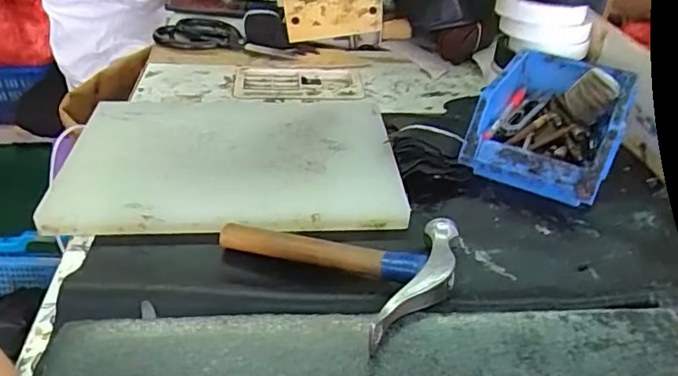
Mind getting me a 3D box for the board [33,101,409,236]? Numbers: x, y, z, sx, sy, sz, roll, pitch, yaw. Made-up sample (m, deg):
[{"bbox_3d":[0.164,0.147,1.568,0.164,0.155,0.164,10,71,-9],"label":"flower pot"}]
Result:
[{"bbox_3d":[-0.098,-0.033,0.527,0.299,0.017,0.210,3,35,-3],"label":"board"}]

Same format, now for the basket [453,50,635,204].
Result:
[{"bbox_3d":[0.208,-0.064,0.548,0.124,0.079,0.180,21,38,21],"label":"basket"}]

